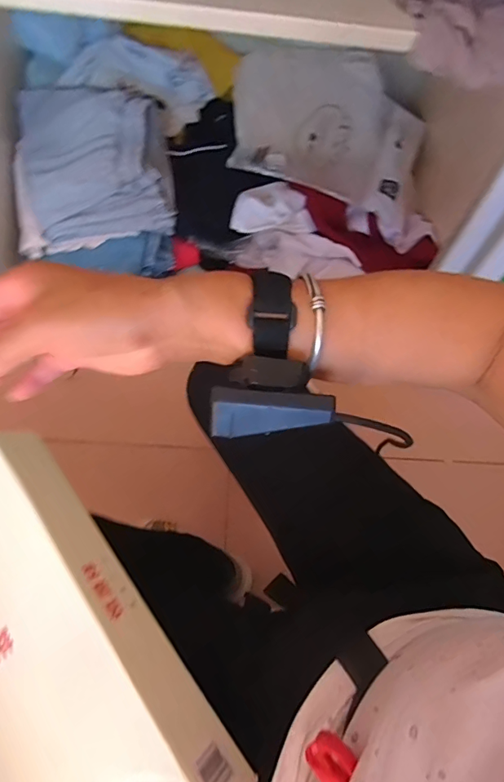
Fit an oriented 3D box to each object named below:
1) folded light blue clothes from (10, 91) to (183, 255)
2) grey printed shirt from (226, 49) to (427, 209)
[{"bbox_3d":[-0.266,-0.373,0.781,0.259,0.154,0.232,-2,62,-5],"label":"folded light blue clothes"},{"bbox_3d":[0.159,-0.511,0.896,0.389,0.135,0.263,4,62,-2],"label":"grey printed shirt"}]

